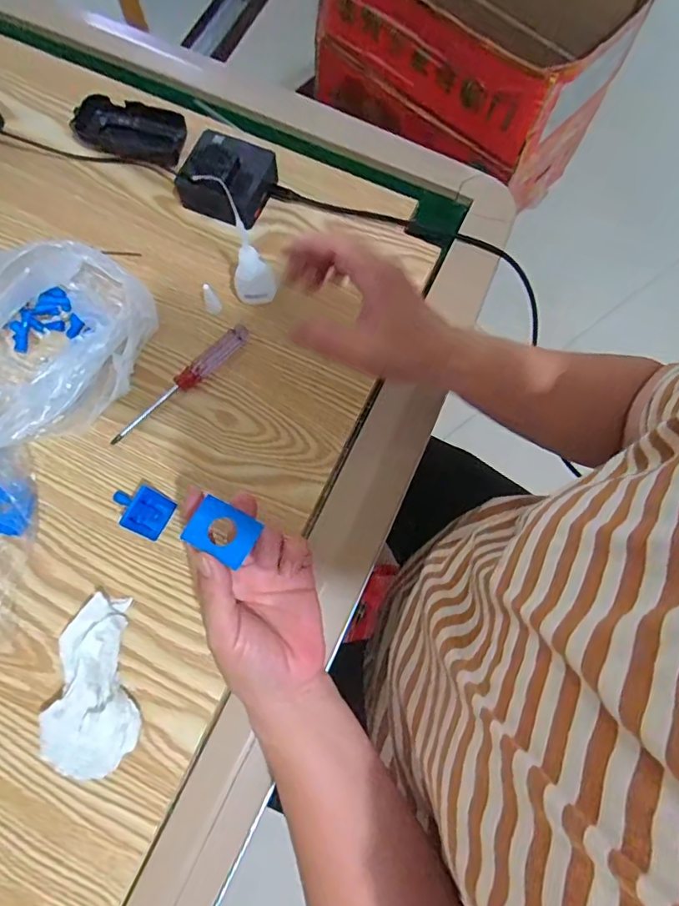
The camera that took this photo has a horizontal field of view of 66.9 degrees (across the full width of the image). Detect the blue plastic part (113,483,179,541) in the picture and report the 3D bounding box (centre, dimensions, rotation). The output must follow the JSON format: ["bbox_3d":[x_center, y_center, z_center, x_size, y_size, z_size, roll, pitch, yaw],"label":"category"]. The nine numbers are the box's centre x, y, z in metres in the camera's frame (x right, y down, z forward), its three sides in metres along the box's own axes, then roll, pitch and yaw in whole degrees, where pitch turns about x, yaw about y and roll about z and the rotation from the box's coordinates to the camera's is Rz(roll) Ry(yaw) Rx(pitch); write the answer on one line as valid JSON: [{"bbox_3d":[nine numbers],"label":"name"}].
[{"bbox_3d":[-0.160,0.043,0.409,0.050,0.033,0.035,25,74,7],"label":"blue plastic part"}]

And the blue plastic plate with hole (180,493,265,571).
[{"bbox_3d":[-0.072,0.047,0.312,0.039,0.004,0.031,25,74,7],"label":"blue plastic plate with hole"}]

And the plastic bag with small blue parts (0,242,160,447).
[{"bbox_3d":[-0.264,-0.089,0.421,0.167,0.078,0.181,15,73,4],"label":"plastic bag with small blue parts"}]

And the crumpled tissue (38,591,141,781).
[{"bbox_3d":[-0.182,0.170,0.377,0.064,0.023,0.120,-6,73,-3],"label":"crumpled tissue"}]

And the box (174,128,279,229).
[{"bbox_3d":[-0.107,-0.264,0.494,0.081,0.044,0.072,19,74,5],"label":"box"}]

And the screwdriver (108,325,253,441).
[{"bbox_3d":[-0.141,-0.065,0.451,0.150,0.015,0.023,-41,78,-12],"label":"screwdriver"}]

